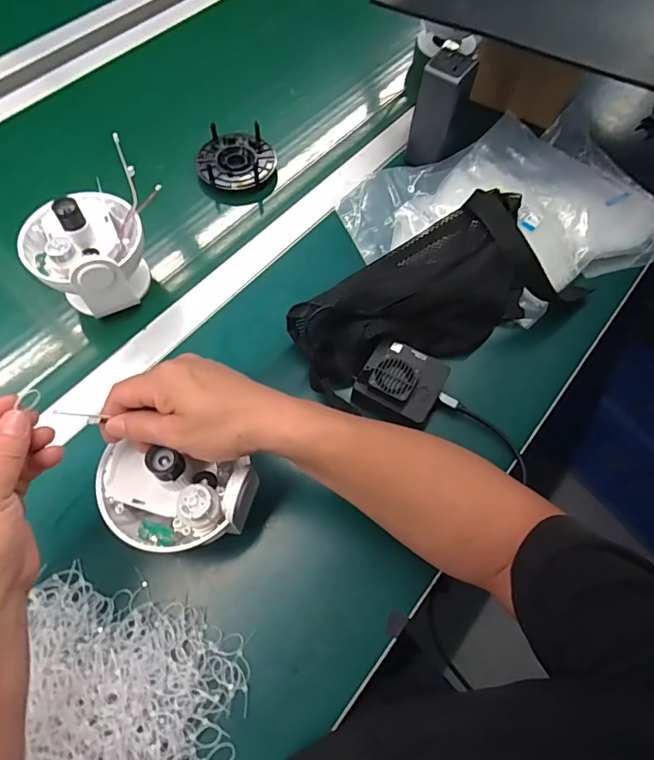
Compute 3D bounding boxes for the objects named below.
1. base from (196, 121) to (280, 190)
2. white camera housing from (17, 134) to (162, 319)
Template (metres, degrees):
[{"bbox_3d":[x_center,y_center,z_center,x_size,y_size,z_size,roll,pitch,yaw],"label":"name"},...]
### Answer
[{"bbox_3d":[-0.118,-0.286,0.629,0.099,0.036,0.097,1,65,-3],"label":"base"},{"bbox_3d":[-0.244,-0.148,0.501,0.120,0.133,0.130,1,65,-3],"label":"white camera housing"}]

